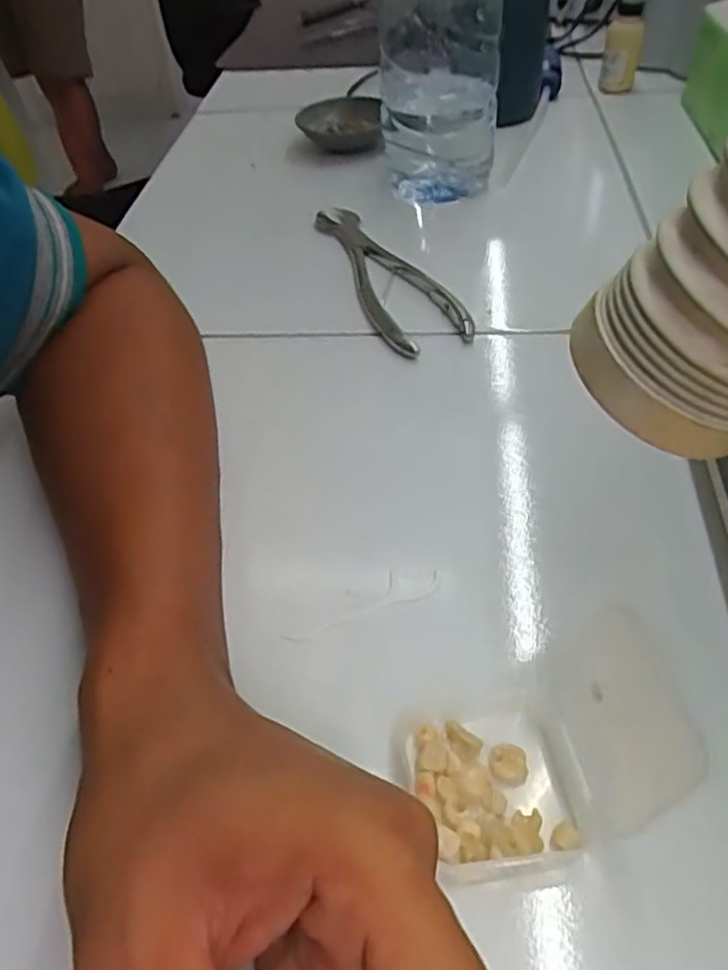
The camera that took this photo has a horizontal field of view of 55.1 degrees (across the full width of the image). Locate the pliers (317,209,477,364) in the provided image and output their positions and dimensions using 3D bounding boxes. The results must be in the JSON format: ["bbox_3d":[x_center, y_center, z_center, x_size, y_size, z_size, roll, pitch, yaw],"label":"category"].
[{"bbox_3d":[0.008,-0.149,0.474,0.053,0.013,0.192,-21,49,-12],"label":"pliers"}]

